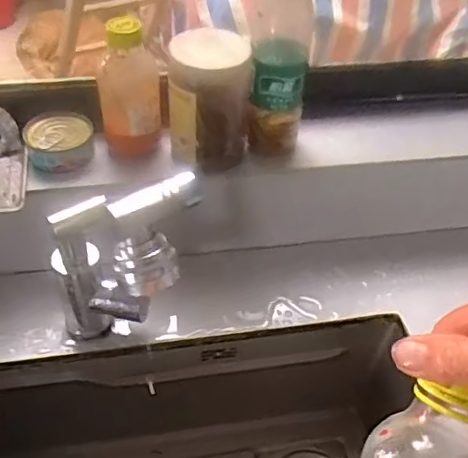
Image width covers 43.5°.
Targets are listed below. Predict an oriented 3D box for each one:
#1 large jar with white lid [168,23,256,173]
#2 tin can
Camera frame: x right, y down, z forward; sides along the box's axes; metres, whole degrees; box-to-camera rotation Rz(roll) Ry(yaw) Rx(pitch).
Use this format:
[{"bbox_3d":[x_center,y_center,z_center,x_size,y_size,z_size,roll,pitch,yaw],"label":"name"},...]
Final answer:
[{"bbox_3d":[-0.024,-0.132,0.621,0.083,0.130,0.070,4,45,-1],"label":"large jar with white lid"},{"bbox_3d":[-0.190,-0.095,0.645,0.071,0.032,0.070,2,45,-2],"label":"tin can"}]

